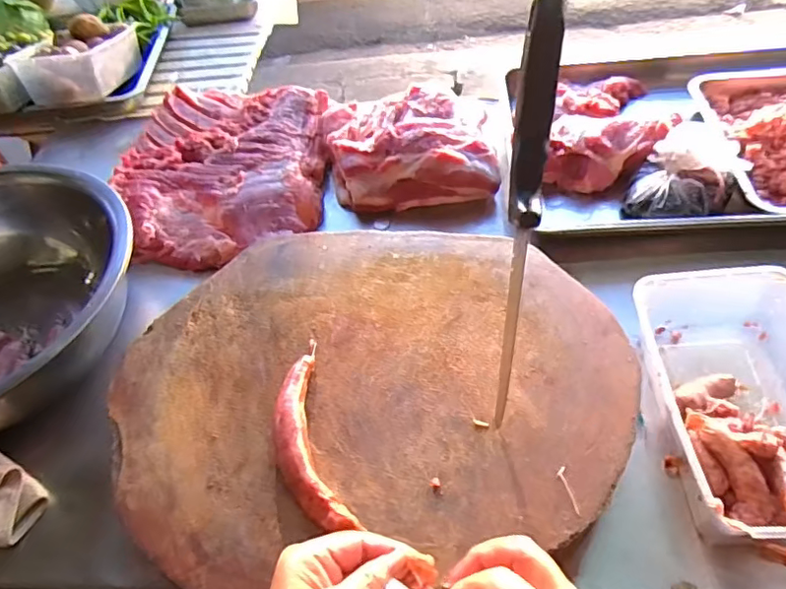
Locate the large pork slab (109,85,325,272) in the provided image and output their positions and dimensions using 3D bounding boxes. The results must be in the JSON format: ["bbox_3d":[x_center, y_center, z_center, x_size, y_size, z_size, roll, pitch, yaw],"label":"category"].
[{"bbox_3d":[-0.251,-0.190,0.812,0.302,0.058,0.349,-4,52,3],"label":"large pork slab"}]

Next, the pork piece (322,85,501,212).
[{"bbox_3d":[0.019,-0.227,0.802,0.236,0.074,0.225,-9,52,-1],"label":"pork piece"}]

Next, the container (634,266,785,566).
[{"bbox_3d":[0.323,0.101,0.503,0.148,0.081,0.267,-2,52,4],"label":"container"}]

